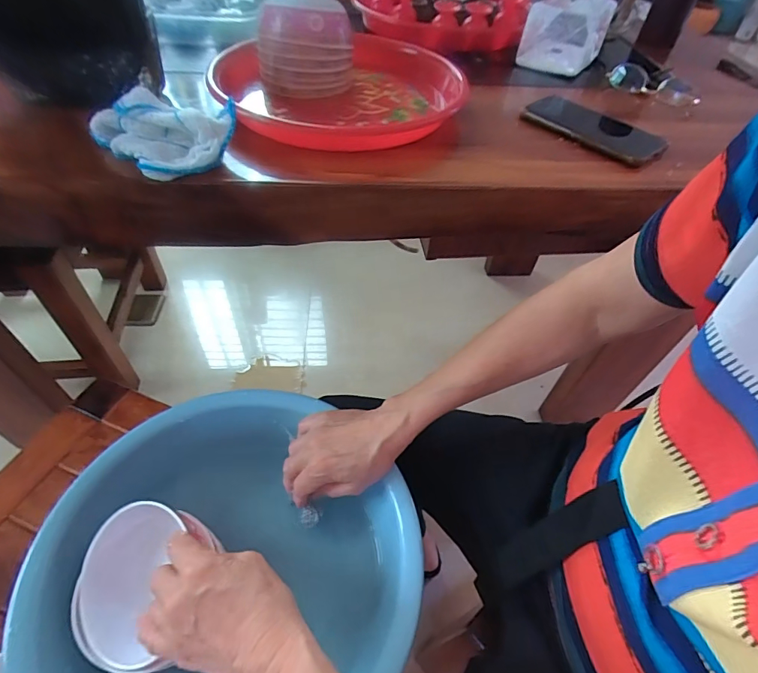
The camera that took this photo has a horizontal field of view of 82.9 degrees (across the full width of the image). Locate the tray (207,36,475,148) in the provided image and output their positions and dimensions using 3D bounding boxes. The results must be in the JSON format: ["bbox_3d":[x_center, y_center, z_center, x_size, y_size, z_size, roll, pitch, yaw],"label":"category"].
[{"bbox_3d":[-0.034,-0.278,0.493,0.275,0.044,0.235,-22,55,-21],"label":"tray"}]

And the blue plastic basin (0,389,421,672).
[{"bbox_3d":[-0.135,0.221,0.407,0.302,0.125,0.303,2,50,-3],"label":"blue plastic basin"}]

